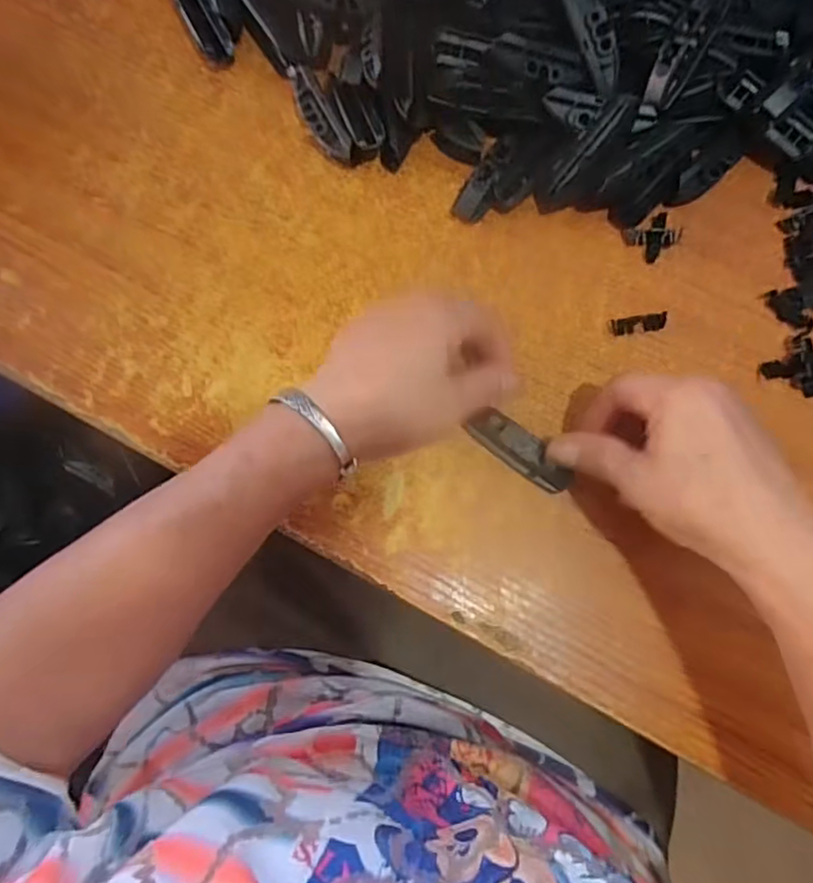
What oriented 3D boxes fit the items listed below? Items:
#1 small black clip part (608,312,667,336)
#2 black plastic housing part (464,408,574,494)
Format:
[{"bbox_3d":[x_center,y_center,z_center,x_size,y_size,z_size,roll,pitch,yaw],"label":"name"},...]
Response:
[{"bbox_3d":[0.148,-0.075,0.382,0.035,0.006,0.011,-7,79,-2],"label":"small black clip part"},{"bbox_3d":[0.069,0.006,0.356,0.070,0.017,0.021,38,81,-4],"label":"black plastic housing part"}]

